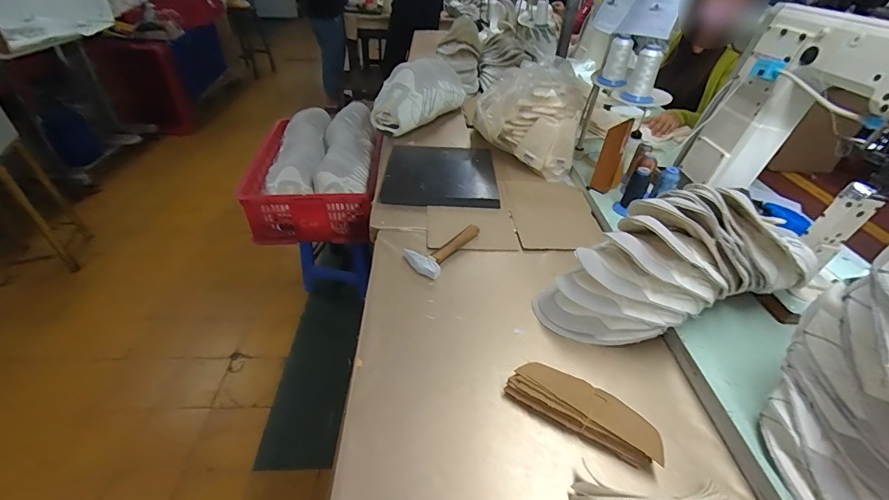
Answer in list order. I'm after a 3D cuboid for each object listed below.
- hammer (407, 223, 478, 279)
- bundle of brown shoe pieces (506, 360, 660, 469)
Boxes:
[{"bbox_3d":[-0.008,-0.011,0.857,0.088,0.024,0.175,24,43,24],"label":"hammer"},{"bbox_3d":[0.196,0.225,0.562,0.210,0.039,0.065,21,43,23],"label":"bundle of brown shoe pieces"}]

